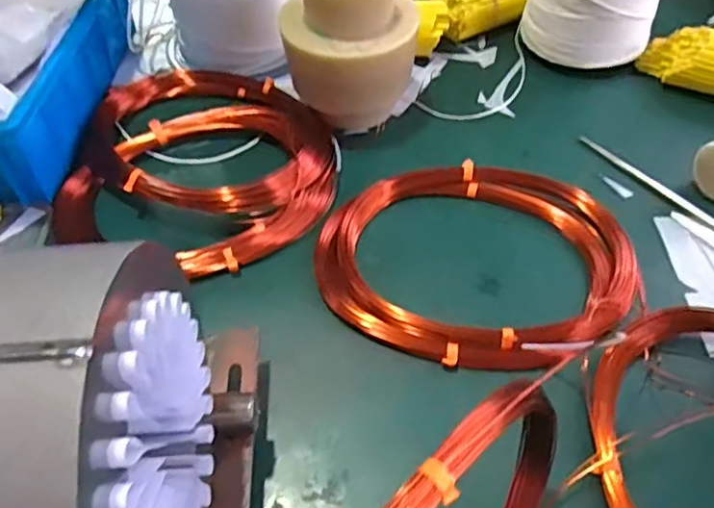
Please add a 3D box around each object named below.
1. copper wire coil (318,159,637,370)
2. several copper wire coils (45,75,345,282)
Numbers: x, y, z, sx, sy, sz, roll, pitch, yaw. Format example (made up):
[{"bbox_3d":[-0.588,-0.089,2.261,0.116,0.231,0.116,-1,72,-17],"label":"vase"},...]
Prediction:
[{"bbox_3d":[0.085,-0.002,0.434,0.205,0.024,0.171,25,55,20],"label":"copper wire coil"},{"bbox_3d":[-0.123,-0.081,0.494,0.213,0.041,0.208,-1,50,1],"label":"several copper wire coils"}]

